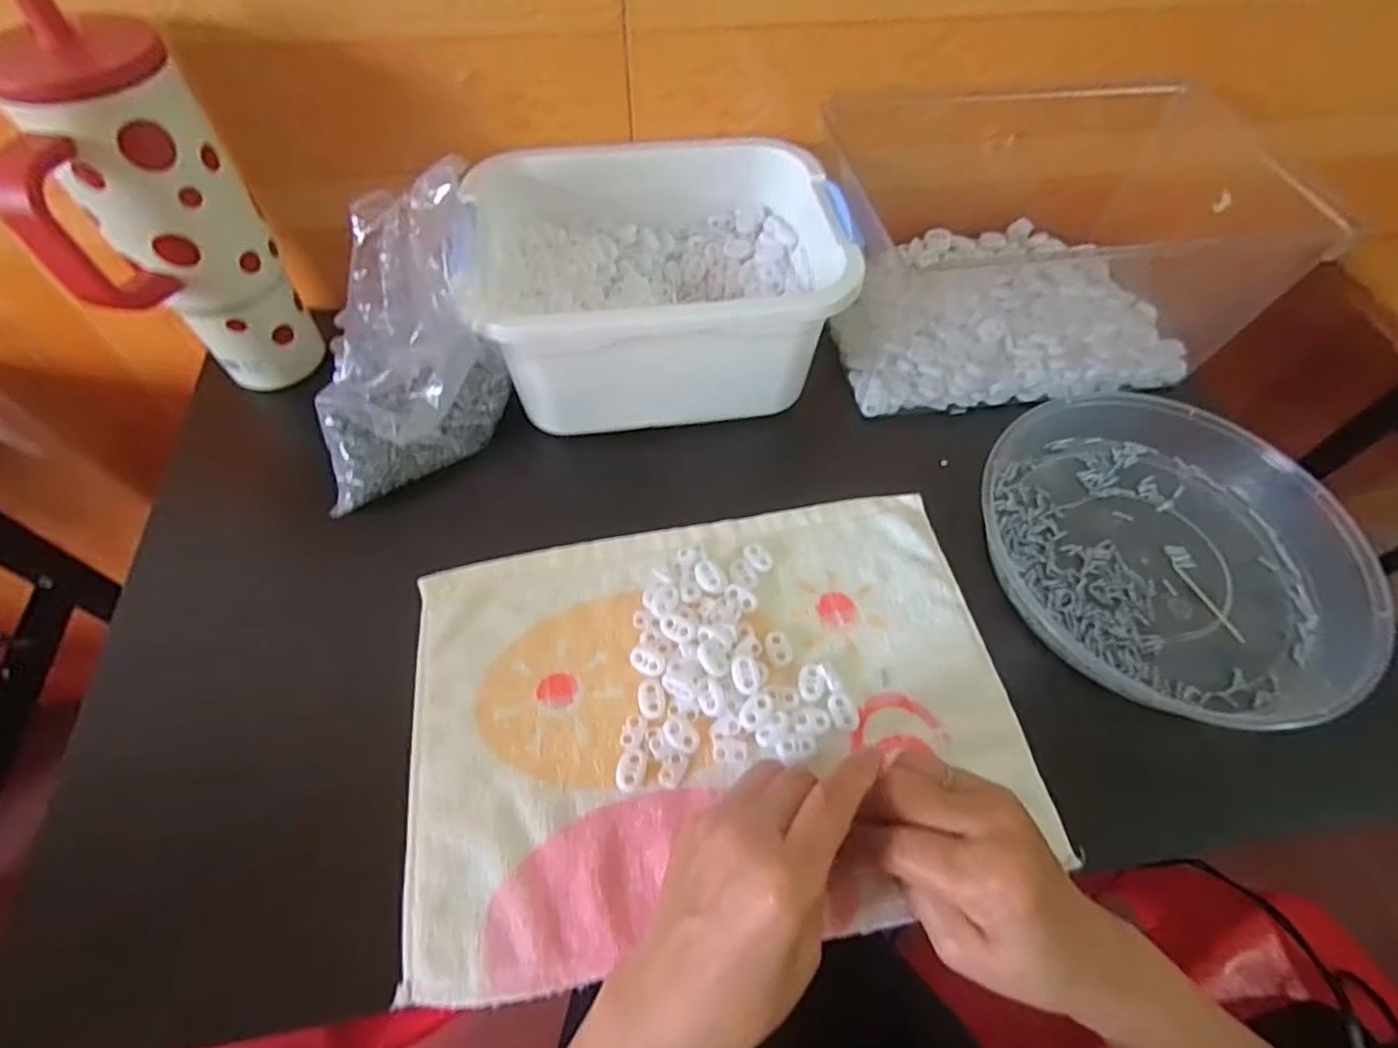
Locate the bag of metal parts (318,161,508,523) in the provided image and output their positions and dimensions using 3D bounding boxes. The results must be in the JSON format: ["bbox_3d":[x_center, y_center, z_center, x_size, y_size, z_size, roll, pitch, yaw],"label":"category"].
[{"bbox_3d":[-0.198,-0.117,0.416,0.145,0.140,0.118,-22,61,-14],"label":"bag of metal parts"}]

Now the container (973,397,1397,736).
[{"bbox_3d":[0.305,0.011,0.417,0.221,0.039,0.228,0,58,-1],"label":"container"}]

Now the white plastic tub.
[{"bbox_3d":[-0.029,-0.175,0.464,0.240,0.109,0.190,-10,59,-7],"label":"white plastic tub"}]

